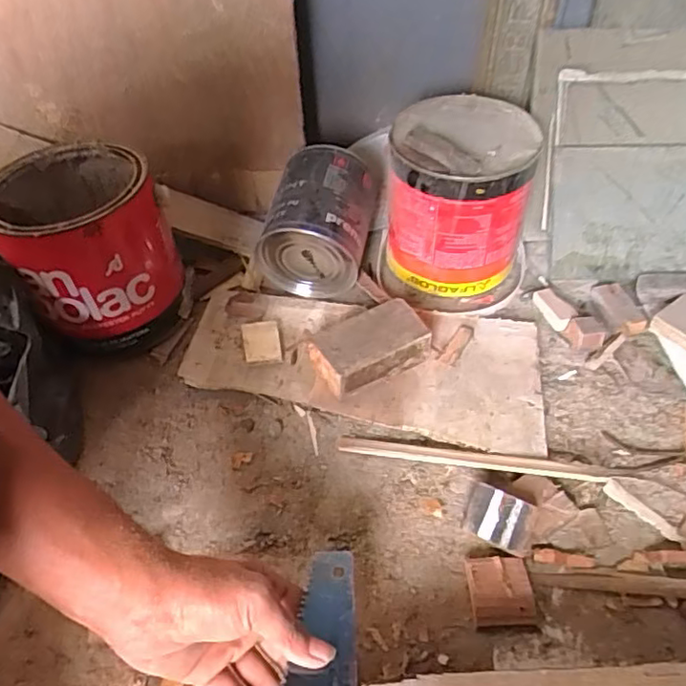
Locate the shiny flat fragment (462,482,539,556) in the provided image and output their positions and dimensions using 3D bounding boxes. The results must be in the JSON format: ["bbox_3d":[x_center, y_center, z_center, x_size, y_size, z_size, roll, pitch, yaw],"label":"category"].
[{"bbox_3d":[0.122,0.138,0.475,0.055,0.011,0.040,21,73,29],"label":"shiny flat fragment"}]

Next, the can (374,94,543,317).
[{"bbox_3d":[0.123,-0.150,0.652,0.160,0.151,0.178,8,47,8],"label":"can"}]

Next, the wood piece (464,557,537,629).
[{"bbox_3d":[0.116,0.182,0.442,0.047,0.013,0.047,-1,46,0],"label":"wood piece"}]

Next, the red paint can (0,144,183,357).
[{"bbox_3d":[-0.247,-0.090,0.605,0.151,0.162,0.156,-11,47,-9],"label":"red paint can"}]

